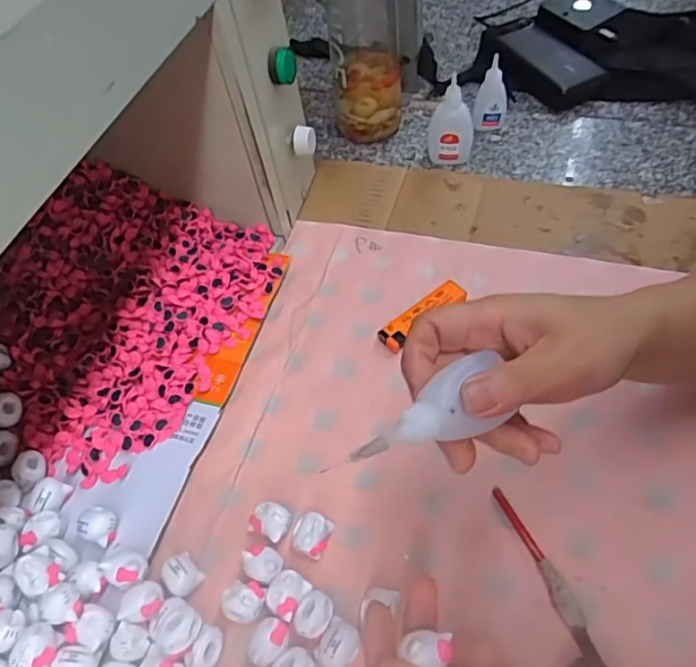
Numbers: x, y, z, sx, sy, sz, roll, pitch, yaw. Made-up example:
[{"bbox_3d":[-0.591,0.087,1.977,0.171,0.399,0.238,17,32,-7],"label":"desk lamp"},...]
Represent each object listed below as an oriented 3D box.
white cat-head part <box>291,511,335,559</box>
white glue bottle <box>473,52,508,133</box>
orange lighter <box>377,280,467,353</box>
[{"bbox_3d":[-0.023,0.128,0.360,0.023,0.012,0.026,13,56,14],"label":"white cat-head part"},{"bbox_3d":[0.156,-0.261,0.611,0.035,0.074,0.030,9,56,11],"label":"white glue bottle"},{"bbox_3d":[0.061,-0.015,0.468,0.081,0.015,0.022,-36,59,-19],"label":"orange lighter"}]

